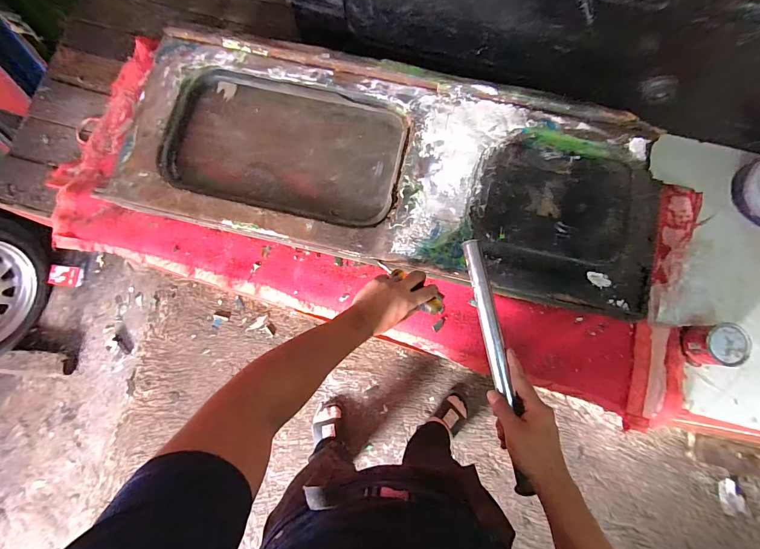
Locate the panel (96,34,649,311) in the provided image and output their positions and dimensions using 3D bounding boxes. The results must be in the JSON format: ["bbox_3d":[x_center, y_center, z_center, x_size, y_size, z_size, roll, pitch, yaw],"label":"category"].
[{"bbox_3d":[0.008,-0.211,0.686,1.002,0.050,0.377,13,77,2],"label":"panel"}]

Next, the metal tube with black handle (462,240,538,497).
[{"bbox_3d":[0.157,0.112,0.481,0.025,0.028,0.325,-9,80,-3],"label":"metal tube with black handle"}]

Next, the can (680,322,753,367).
[{"bbox_3d":[0.593,0.125,0.643,0.072,0.068,0.071,-5,77,-2],"label":"can"}]

